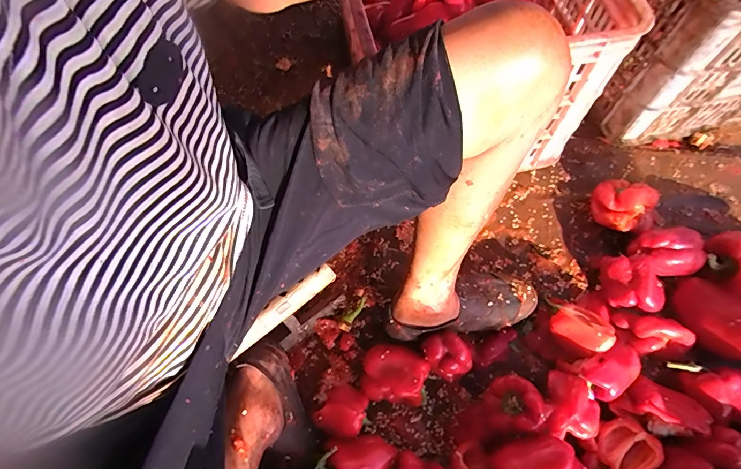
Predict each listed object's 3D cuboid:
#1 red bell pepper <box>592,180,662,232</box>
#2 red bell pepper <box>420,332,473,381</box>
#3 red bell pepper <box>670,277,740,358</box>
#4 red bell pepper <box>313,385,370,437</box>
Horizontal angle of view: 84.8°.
[{"bbox_3d":[0.418,-0.053,0.686,0.084,0.063,0.082,-1,68,2],"label":"red bell pepper"},{"bbox_3d":[0.114,0.178,0.599,0.065,0.068,0.064,-24,69,-7],"label":"red bell pepper"},{"bbox_3d":[0.515,0.120,0.604,0.083,0.060,0.112,-43,72,-14],"label":"red bell pepper"},{"bbox_3d":[-0.038,0.255,0.588,0.065,0.049,0.066,24,71,11],"label":"red bell pepper"}]

